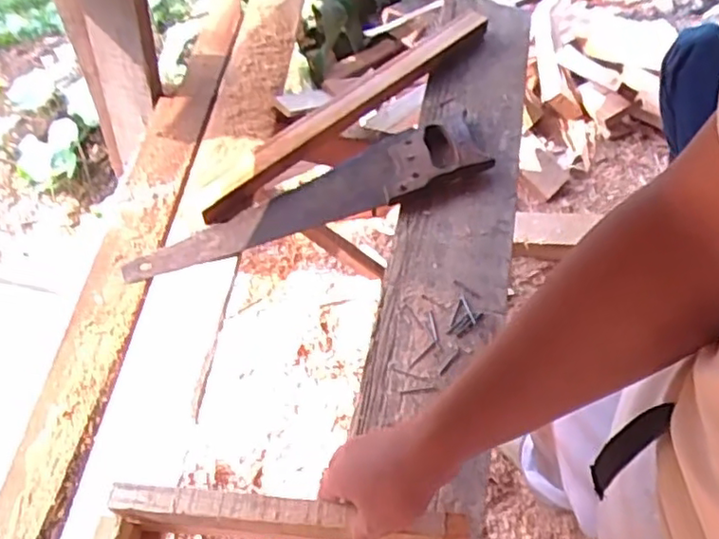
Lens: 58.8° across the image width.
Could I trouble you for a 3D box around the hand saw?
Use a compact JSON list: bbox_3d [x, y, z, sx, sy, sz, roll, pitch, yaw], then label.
[{"bbox_3d":[-0.063,-0.104,0.861,0.515,0.036,0.118,-20,61,-15],"label":"hand saw"}]

